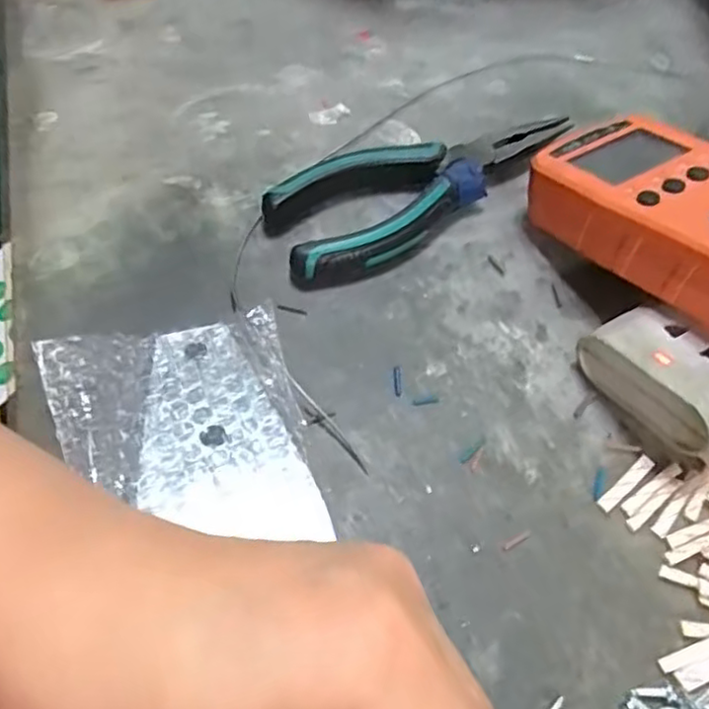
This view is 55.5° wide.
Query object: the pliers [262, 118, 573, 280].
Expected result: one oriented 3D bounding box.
[{"bbox_3d":[0.034,-0.082,0.317,0.153,0.019,0.052,-28,66,-18],"label":"pliers"}]

